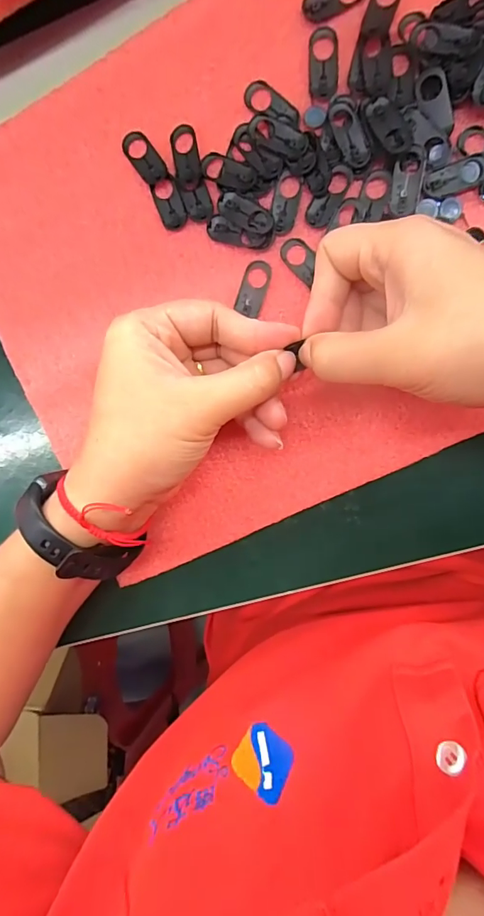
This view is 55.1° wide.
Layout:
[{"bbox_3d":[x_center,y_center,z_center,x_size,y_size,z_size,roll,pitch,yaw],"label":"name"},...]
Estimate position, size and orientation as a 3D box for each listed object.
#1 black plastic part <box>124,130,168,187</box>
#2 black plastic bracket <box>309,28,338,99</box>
[{"bbox_3d":[-0.051,-0.160,0.246,0.013,0.004,0.030,-35,89,9],"label":"black plastic part"},{"bbox_3d":[0.040,-0.197,0.231,0.014,0.004,0.031,-1,94,8],"label":"black plastic bracket"}]

